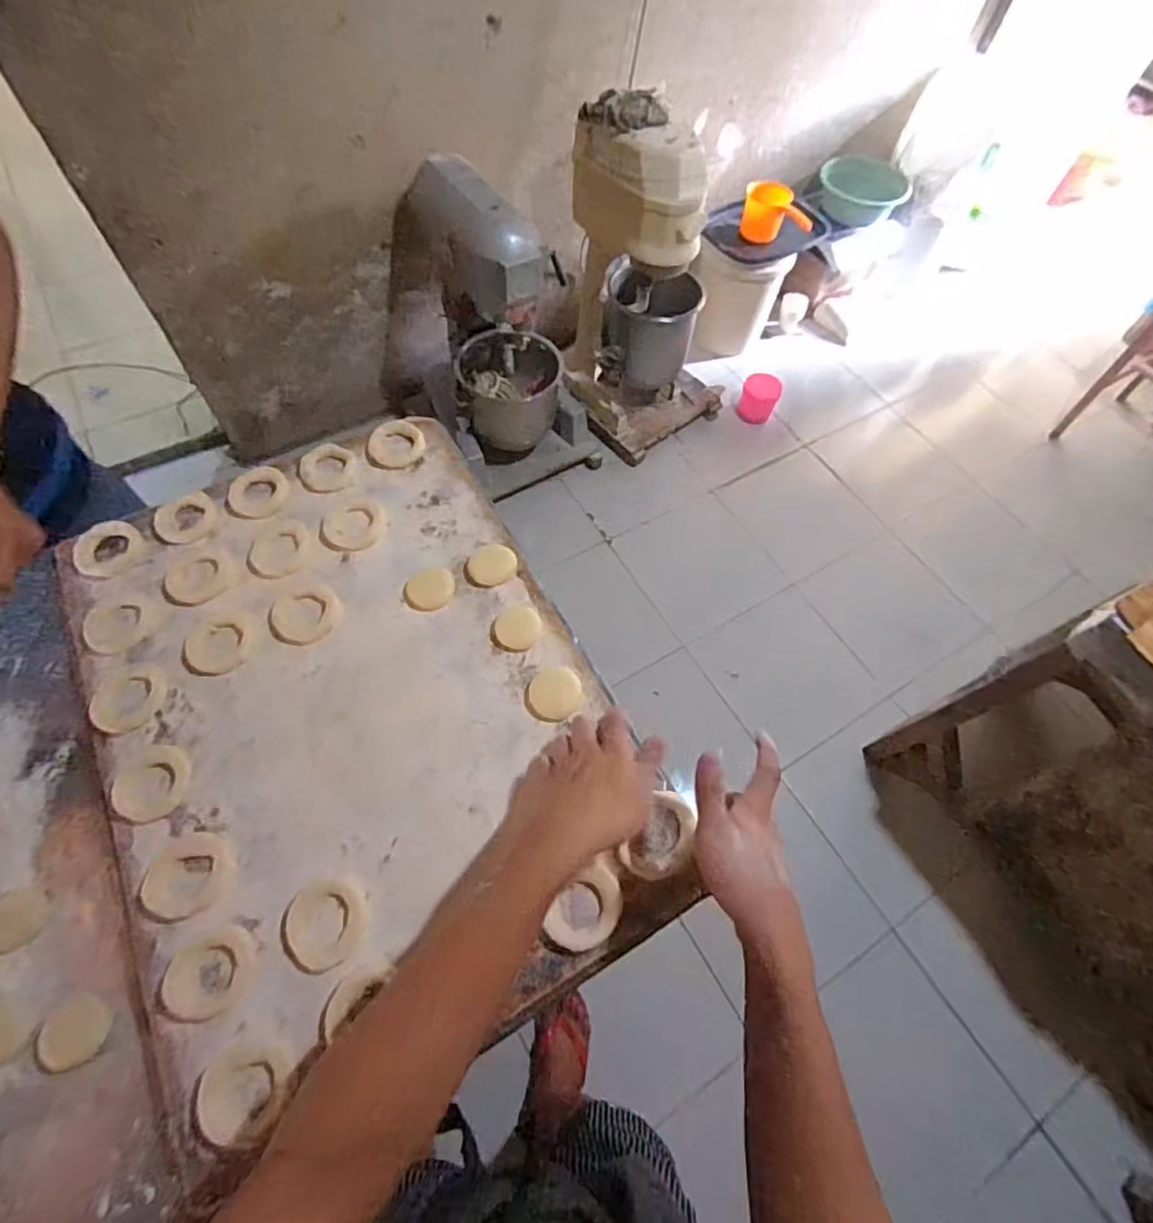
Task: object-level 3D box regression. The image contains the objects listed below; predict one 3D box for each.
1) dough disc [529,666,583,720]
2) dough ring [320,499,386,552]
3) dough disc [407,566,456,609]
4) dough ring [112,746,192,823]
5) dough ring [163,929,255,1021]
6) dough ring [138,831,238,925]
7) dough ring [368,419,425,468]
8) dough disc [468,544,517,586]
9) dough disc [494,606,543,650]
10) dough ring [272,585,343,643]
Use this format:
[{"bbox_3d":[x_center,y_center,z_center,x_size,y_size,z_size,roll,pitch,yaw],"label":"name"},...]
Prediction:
[{"bbox_3d":[-0.019,0.076,0.561,0.047,0.013,0.047,1,63,-2],"label":"dough disc"},{"bbox_3d":[-0.242,-0.095,0.649,0.063,0.005,0.068,1,63,-2],"label":"dough ring"},{"bbox_3d":[-0.148,-0.025,0.607,0.048,0.004,0.044,1,63,-2],"label":"dough disc"},{"bbox_3d":[-0.361,0.144,0.508,0.059,0.010,0.060,1,63,-2],"label":"dough ring"},{"bbox_3d":[-0.275,0.270,0.449,0.055,0.008,0.059,1,63,-2],"label":"dough ring"},{"bbox_3d":[-0.309,0.211,0.475,0.063,0.005,0.065,1,63,-2],"label":"dough ring"},{"bbox_3d":[-0.213,-0.200,0.705,0.064,0.008,0.068,1,63,-2],"label":"dough ring"},{"bbox_3d":[-0.088,-0.049,0.626,0.049,0.004,0.046,1,63,-2],"label":"dough disc"},{"bbox_3d":[-0.058,0.015,0.593,0.045,0.006,0.044,1,63,-2],"label":"dough disc"},{"bbox_3d":[-0.264,0.000,0.585,0.065,0.004,0.061,-3,63,-4],"label":"dough ring"}]

